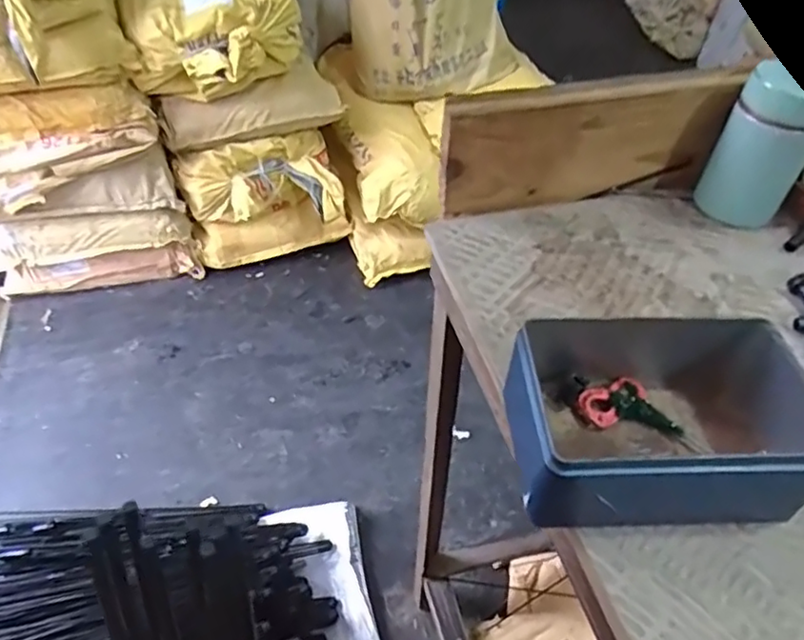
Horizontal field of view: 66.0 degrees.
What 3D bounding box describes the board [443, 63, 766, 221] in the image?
[{"bbox_3d":[0.150,-0.139,0.496,0.240,0.103,0.019,-12,47,-13],"label":"board"}]

